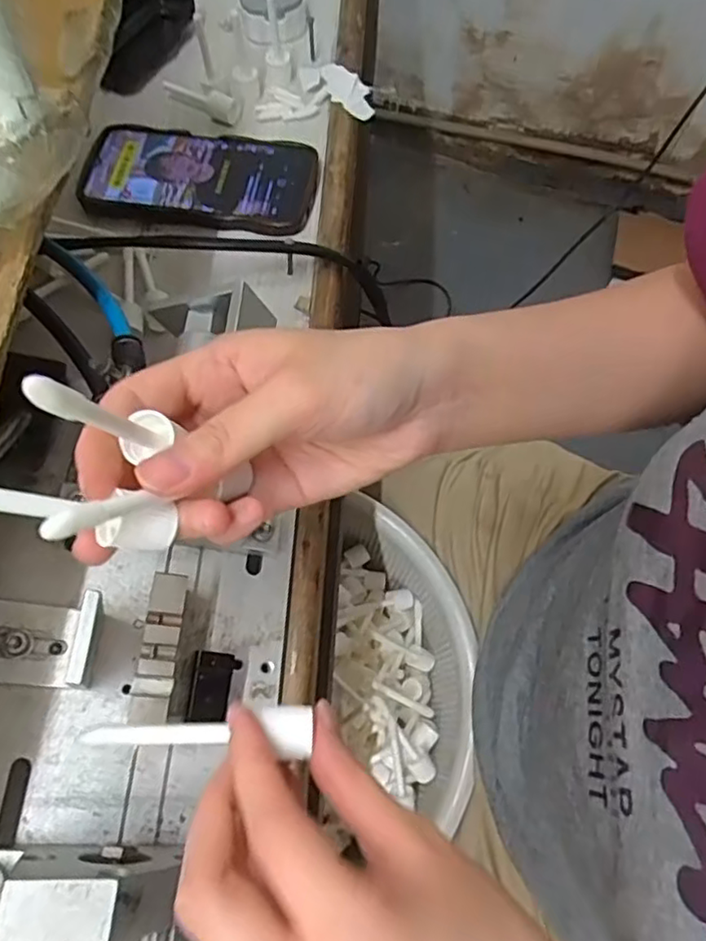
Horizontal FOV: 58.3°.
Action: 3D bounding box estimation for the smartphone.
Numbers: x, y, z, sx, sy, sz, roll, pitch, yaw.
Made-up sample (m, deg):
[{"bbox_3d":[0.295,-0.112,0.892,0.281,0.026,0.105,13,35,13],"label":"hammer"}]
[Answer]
[{"bbox_3d":[-0.115,-0.219,0.466,0.172,0.006,0.084,8,68,2],"label":"smartphone"}]

